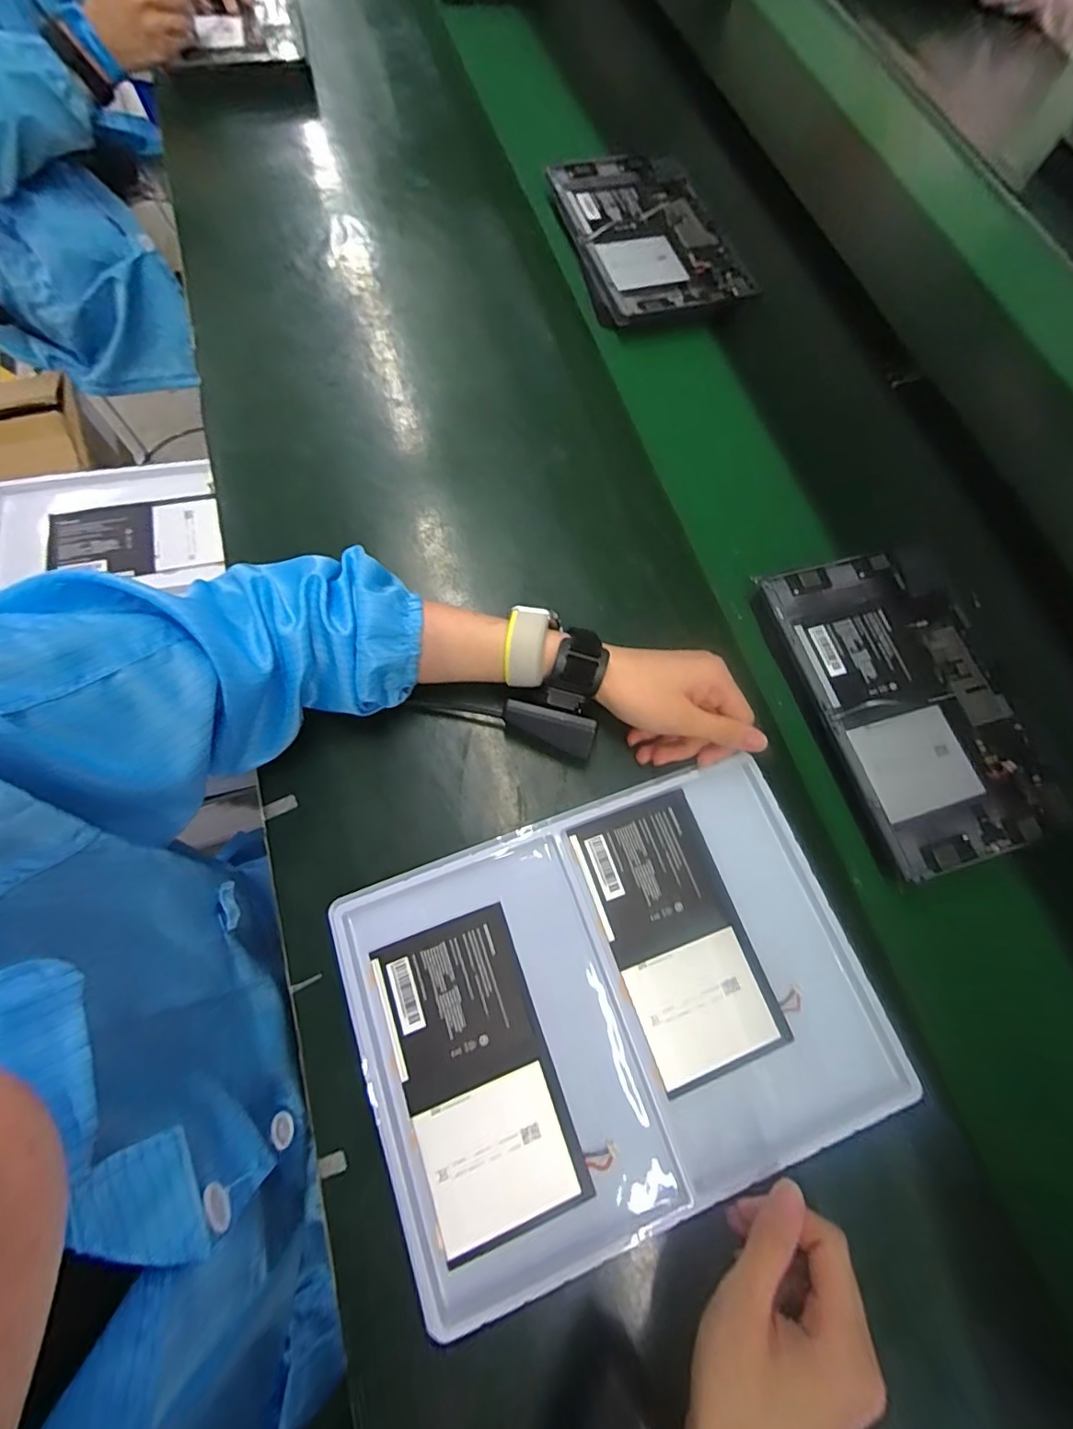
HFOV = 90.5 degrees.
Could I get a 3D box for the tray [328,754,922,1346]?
[{"bbox_3d":[0.049,0.185,0.352,0.318,0.027,0.234,-19,73,-8],"label":"tray"}]

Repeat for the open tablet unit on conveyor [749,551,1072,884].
[{"bbox_3d":[0.289,-0.013,0.418,0.155,0.018,0.243,-16,72,-7],"label":"open tablet unit on conveyor"}]

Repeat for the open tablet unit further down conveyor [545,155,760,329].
[{"bbox_3d":[0.120,-0.530,0.584,0.170,0.015,0.251,-15,72,-7],"label":"open tablet unit further down conveyor"}]

